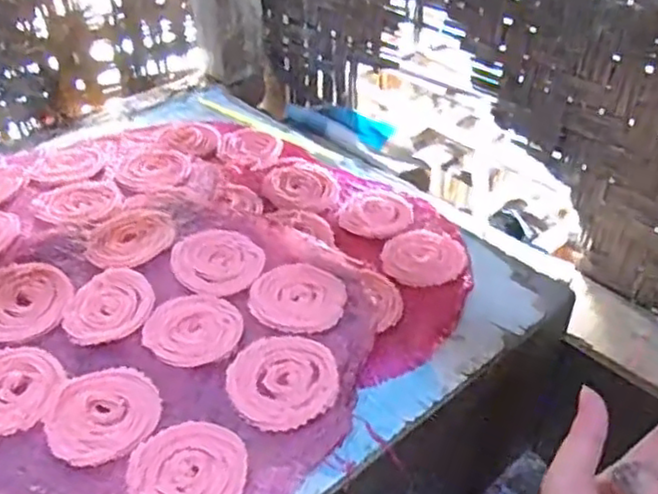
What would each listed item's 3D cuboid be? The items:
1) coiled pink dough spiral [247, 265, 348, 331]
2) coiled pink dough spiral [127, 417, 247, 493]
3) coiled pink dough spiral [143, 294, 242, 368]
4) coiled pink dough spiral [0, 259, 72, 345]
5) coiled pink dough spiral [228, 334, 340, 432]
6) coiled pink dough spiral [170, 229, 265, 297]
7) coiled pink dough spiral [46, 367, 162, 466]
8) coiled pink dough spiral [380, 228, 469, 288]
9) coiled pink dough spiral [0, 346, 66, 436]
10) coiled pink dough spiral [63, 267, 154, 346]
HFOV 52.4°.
[{"bbox_3d":[-0.027,0.044,0.596,0.082,0.004,0.078,2,42,-2],"label":"coiled pink dough spiral"},{"bbox_3d":[-0.099,0.155,0.467,0.078,0.008,0.082,2,42,-2],"label":"coiled pink dough spiral"},{"bbox_3d":[-0.116,0.069,0.570,0.078,0.007,0.076,2,42,-2],"label":"coiled pink dough spiral"},{"bbox_3d":[-0.274,0.047,0.601,0.078,0.009,0.103,-5,43,-10],"label":"coiled pink dough spiral"},{"bbox_3d":[-0.035,0.103,0.528,0.084,0.007,0.086,2,42,-2],"label":"coiled pink dough spiral"},{"bbox_3d":[-0.106,0.012,0.631,0.086,0.007,0.080,2,42,-2],"label":"coiled pink dough spiral"},{"bbox_3d":[-0.170,0.124,0.506,0.079,0.004,0.084,2,42,-2],"label":"coiled pink dough spiral"},{"bbox_3d":[0.092,0.009,0.653,0.081,0.006,0.081,-1,42,-5],"label":"coiled pink dough spiral"},{"bbox_3d":[-0.252,0.112,0.523,0.083,0.005,0.082,2,42,-2],"label":"coiled pink dough spiral"},{"bbox_3d":[-0.194,0.050,0.588,0.075,0.010,0.076,-16,45,-21],"label":"coiled pink dough spiral"}]

